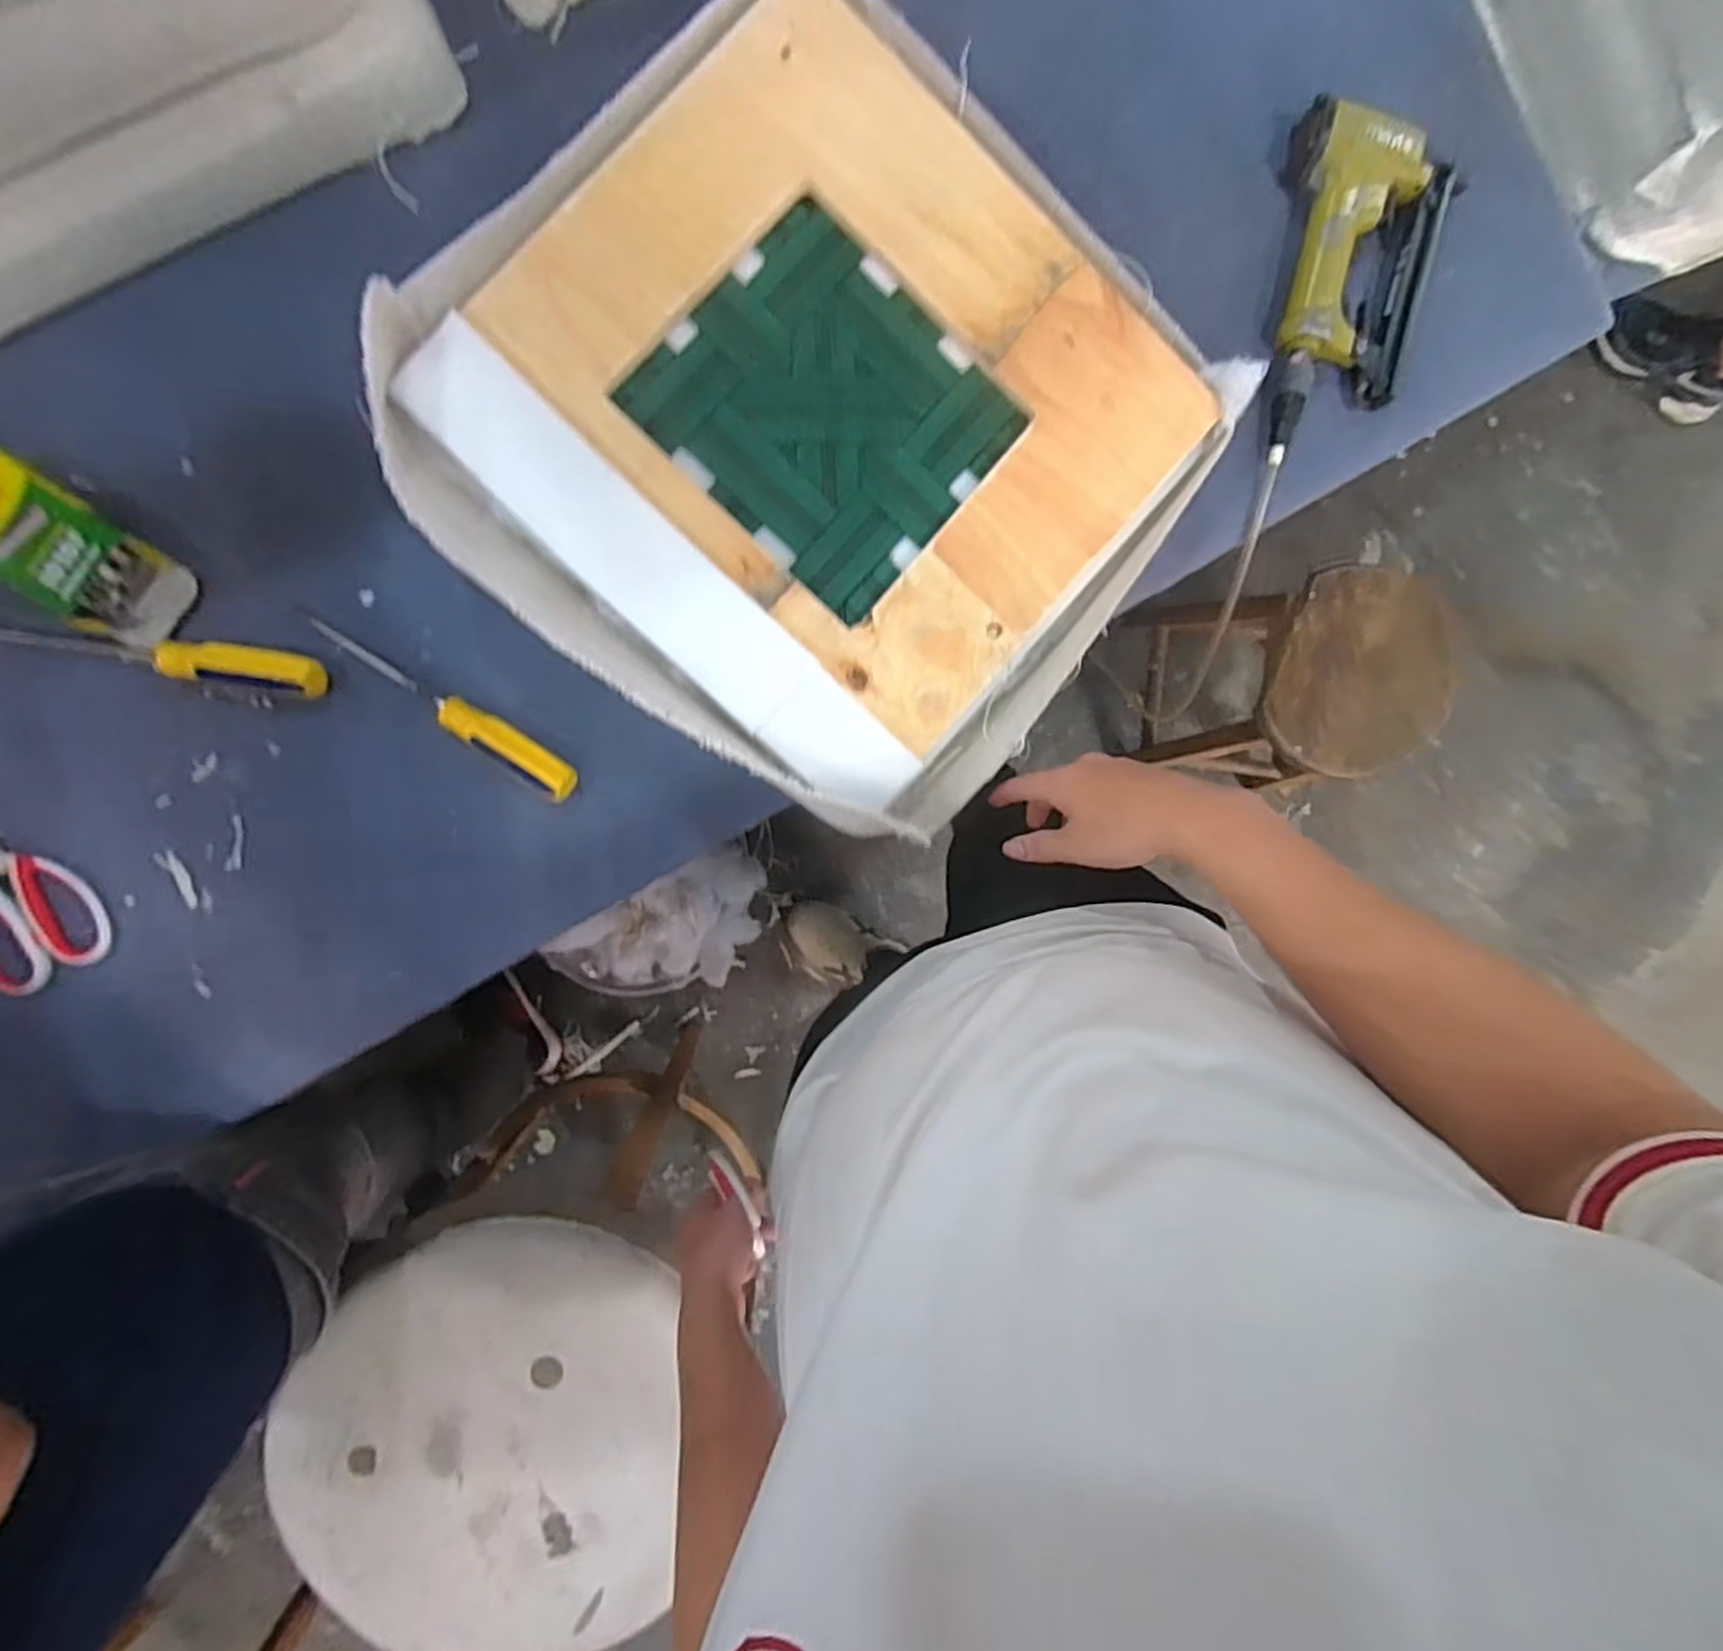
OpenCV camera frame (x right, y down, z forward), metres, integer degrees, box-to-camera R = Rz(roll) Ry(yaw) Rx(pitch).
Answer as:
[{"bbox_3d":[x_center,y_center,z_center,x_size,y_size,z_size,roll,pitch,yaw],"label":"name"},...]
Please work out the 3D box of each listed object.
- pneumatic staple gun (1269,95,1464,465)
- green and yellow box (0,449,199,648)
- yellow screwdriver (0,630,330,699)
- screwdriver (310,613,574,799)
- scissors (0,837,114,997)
[{"bbox_3d":[0.402,-0.429,0.643,0.129,0.048,0.258,5,95,-4],"label":"pneumatic staple gun"},{"bbox_3d":[-0.594,-0.201,0.589,0.158,0.032,0.078,36,92,-6],"label":"green and yellow box"},{"bbox_3d":[-0.555,-0.134,0.599,0.280,0.030,0.031,8,95,-4],"label":"yellow screwdriver"},{"bbox_3d":[-0.329,-0.095,0.618,0.233,0.025,0.031,35,92,-6],"label":"screwdriver"},{"bbox_3d":[-0.670,0.034,0.611,0.099,0.019,0.185,-25,96,-1],"label":"scissors"}]

